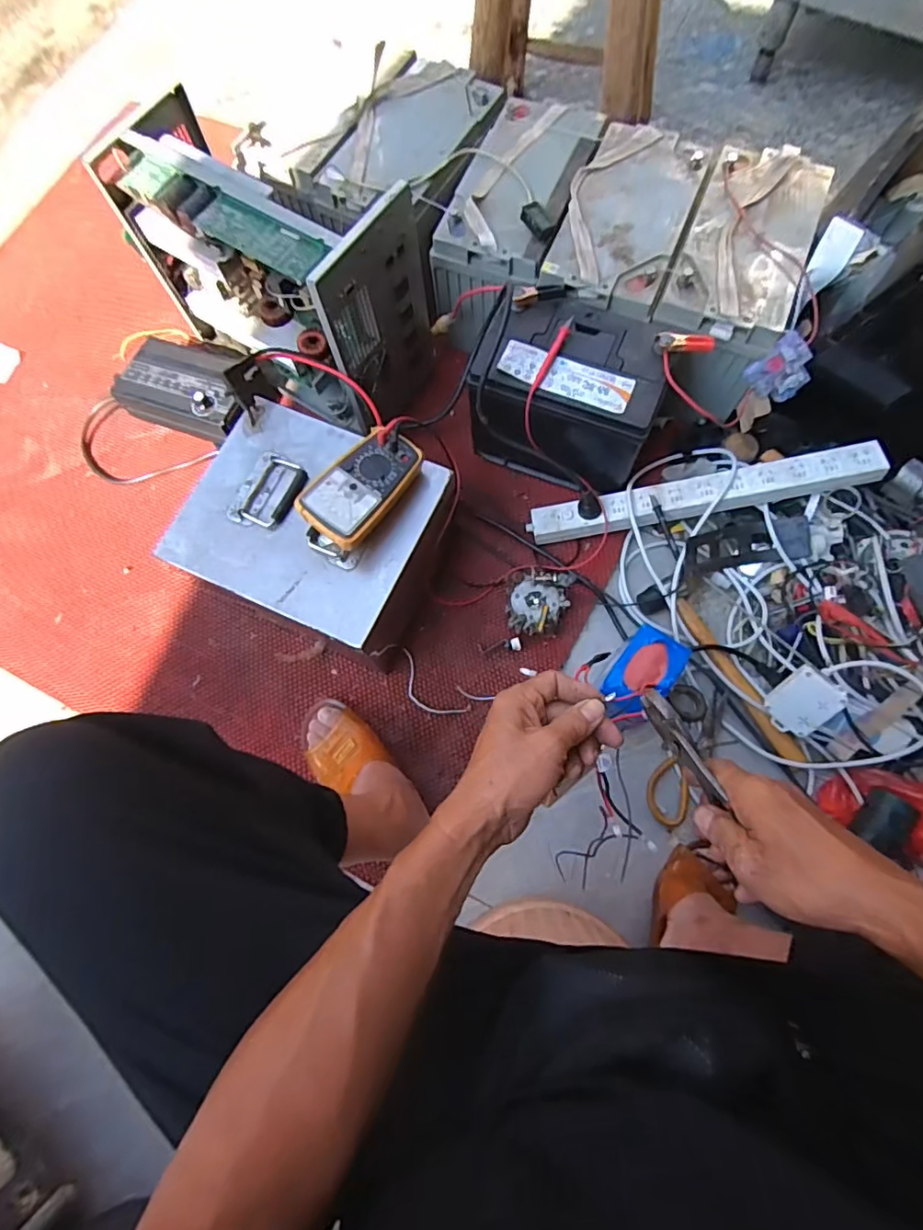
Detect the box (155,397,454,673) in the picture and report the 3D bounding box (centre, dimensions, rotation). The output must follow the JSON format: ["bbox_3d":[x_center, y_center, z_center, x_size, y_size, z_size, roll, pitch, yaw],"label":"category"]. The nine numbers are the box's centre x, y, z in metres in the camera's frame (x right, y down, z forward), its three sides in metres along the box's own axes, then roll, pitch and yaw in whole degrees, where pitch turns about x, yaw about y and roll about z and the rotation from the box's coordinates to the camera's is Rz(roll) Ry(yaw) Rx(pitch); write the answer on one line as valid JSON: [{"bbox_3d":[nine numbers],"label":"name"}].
[{"bbox_3d":[-0.197,-0.104,0.816,0.325,0.176,0.267,24,76,8],"label":"box"}]

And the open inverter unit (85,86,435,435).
[{"bbox_3d":[-0.268,-0.515,0.860,0.430,0.322,0.193,34,78,10],"label":"open inverter unit"}]

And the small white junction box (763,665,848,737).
[{"bbox_3d":[0.461,0.118,0.754,0.069,0.091,0.017,46,34,17],"label":"small white junction box"}]

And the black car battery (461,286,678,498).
[{"bbox_3d":[0.151,-0.320,0.849,0.249,0.204,0.205,13,75,5],"label":"black car battery"}]

